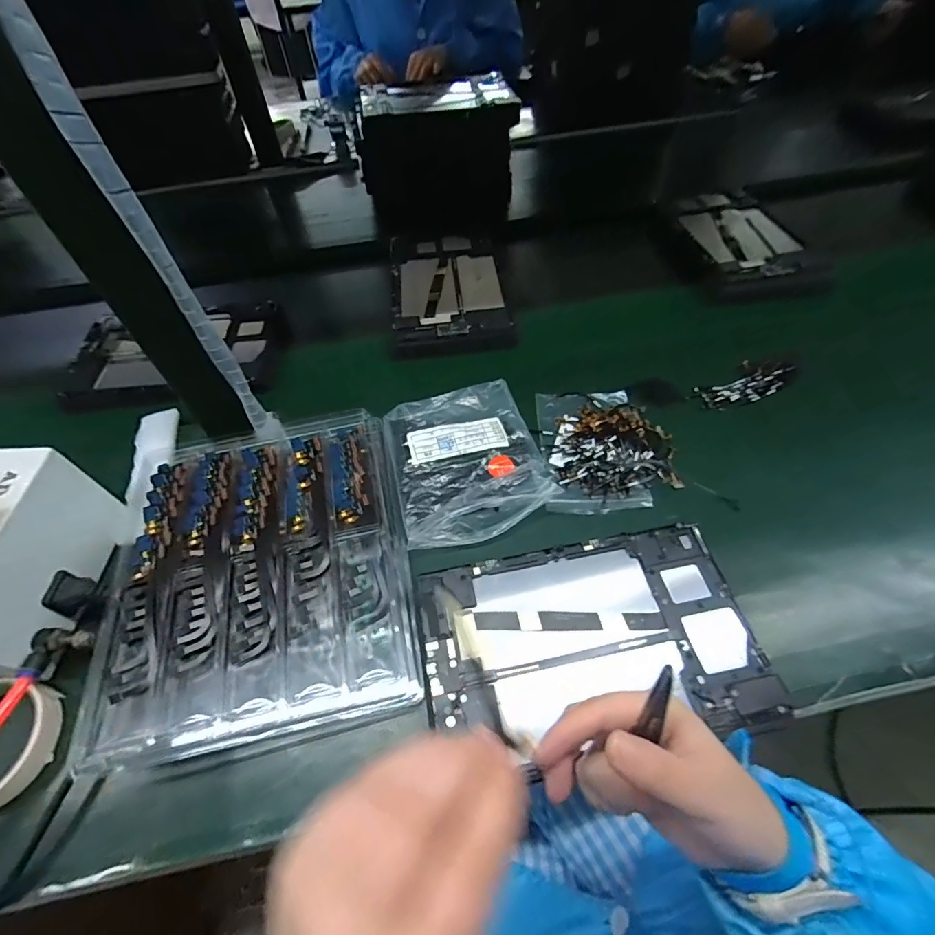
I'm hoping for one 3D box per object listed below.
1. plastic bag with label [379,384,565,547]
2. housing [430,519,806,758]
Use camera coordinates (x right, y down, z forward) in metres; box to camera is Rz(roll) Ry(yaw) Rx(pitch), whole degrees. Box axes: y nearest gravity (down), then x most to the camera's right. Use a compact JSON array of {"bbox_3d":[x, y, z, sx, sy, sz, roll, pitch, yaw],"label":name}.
[{"bbox_3d":[-0.001,-0.015,0.456,0.141,0.025,0.177,-12,53,-8],"label":"plastic bag with label"},{"bbox_3d":[0.089,0.124,0.349,0.237,0.014,0.141,-8,59,-4],"label":"housing"}]

